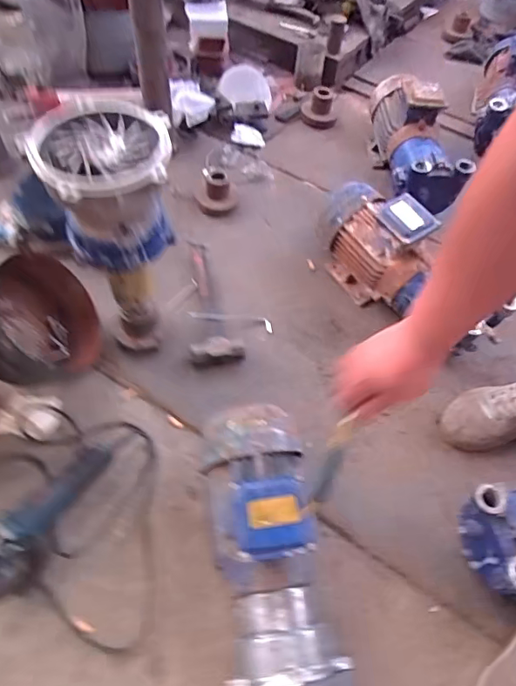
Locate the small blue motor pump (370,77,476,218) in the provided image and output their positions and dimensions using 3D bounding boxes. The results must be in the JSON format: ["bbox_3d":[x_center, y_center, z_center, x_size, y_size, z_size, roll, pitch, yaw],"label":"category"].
[{"bbox_3d":[0.425,-0.562,1.395,0.160,0.211,0.443,-2,57,-8],"label":"small blue motor pump"}]

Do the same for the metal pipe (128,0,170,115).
[{"bbox_3d":[-0.279,-0.776,1.306,0.074,0.352,0.073,2,57,-5],"label":"metal pipe"}]

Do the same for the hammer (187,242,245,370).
[{"bbox_3d":[-0.122,-0.111,1.165,0.113,0.044,0.387,-8,58,-11],"label":"hammer"}]

